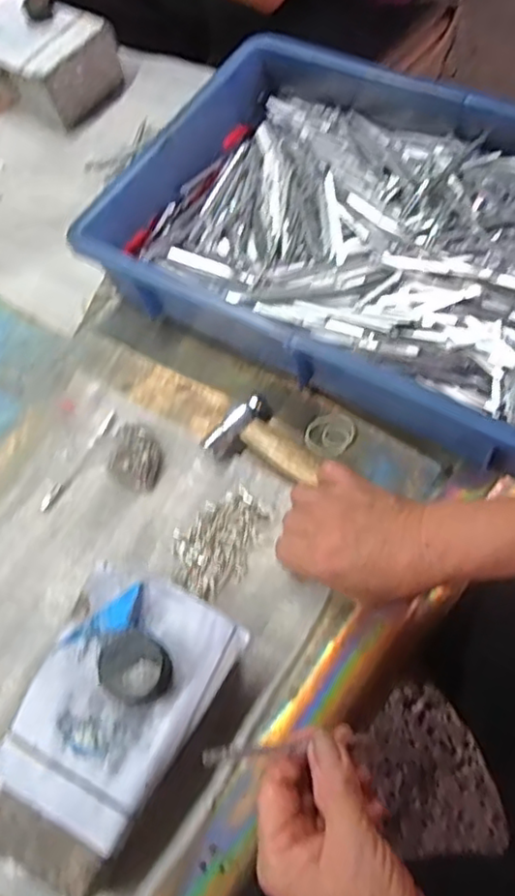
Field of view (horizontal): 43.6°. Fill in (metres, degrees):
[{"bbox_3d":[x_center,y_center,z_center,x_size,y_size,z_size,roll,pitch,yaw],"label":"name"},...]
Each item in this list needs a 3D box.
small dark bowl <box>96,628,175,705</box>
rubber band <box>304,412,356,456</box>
[{"bbox_3d":[-0.072,0.125,0.368,0.043,0.017,0.035,23,68,19],"label":"small dark bowl"},{"bbox_3d":[0.055,-0.011,0.492,0.038,0.005,0.032,-26,62,-6],"label":"rubber band"}]

